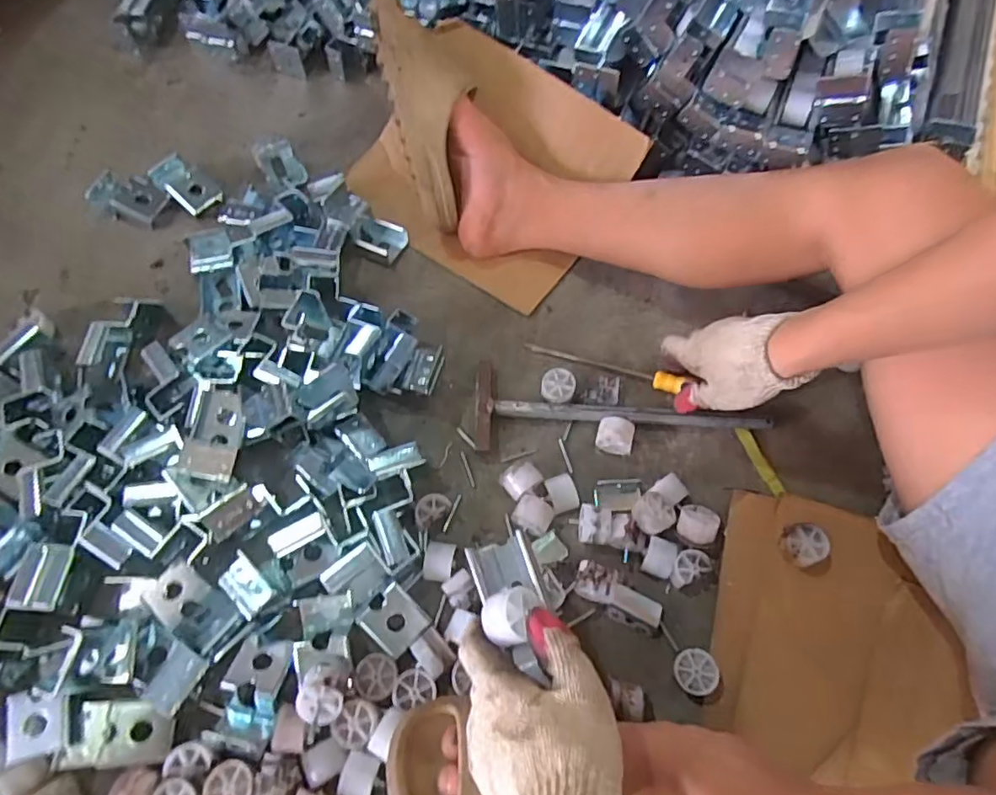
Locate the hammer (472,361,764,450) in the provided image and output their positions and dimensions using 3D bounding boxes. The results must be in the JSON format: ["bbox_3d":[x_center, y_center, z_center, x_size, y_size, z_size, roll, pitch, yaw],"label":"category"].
[{"bbox_3d":[0.123,0.003,0.608,0.291,0.024,0.097,-3,63,-2],"label":"hammer"}]

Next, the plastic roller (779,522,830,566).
[{"bbox_3d":[0.273,0.134,0.529,0.035,0.035,0.035,0,63,0],"label":"plastic roller"}]

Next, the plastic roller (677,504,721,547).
[{"bbox_3d":[0.183,0.120,0.545,0.034,0.037,0.037,0,63,0],"label":"plastic roller"}]

